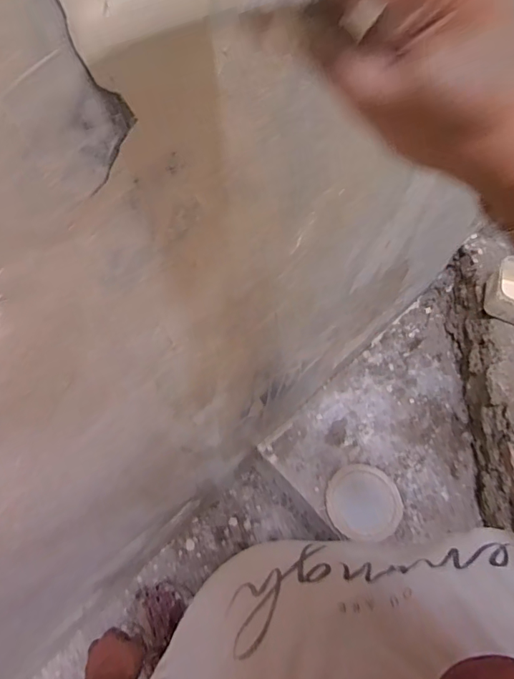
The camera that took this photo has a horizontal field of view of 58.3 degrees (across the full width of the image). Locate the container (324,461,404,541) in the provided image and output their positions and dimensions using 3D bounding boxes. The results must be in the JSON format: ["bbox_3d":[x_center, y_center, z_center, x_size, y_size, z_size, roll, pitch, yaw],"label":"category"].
[{"bbox_3d":[0.249,0.377,1.073,0.170,0.021,0.168,1,61,-3],"label":"container"}]

